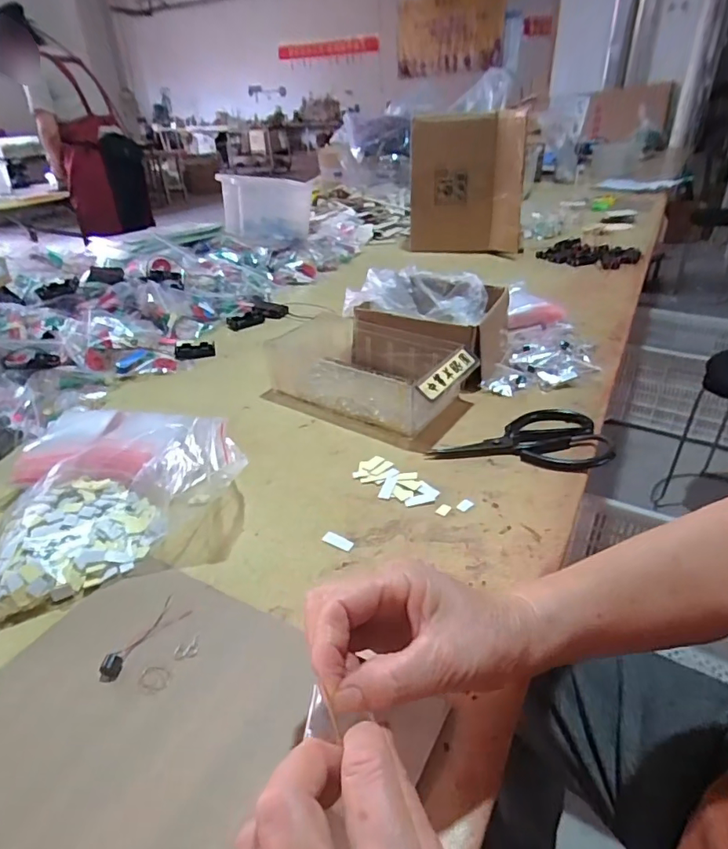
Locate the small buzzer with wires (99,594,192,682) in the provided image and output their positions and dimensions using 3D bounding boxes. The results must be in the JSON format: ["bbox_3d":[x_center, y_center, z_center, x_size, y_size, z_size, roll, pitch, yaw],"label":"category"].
[{"bbox_3d":[-0.154,0.150,0.357,0.022,0.009,0.067,15,37,25],"label":"small buzzer with wires"}]

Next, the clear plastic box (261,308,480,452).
[{"bbox_3d":[-0.012,-0.077,0.642,0.287,0.074,0.153,20,39,31],"label":"clear plastic box"}]

